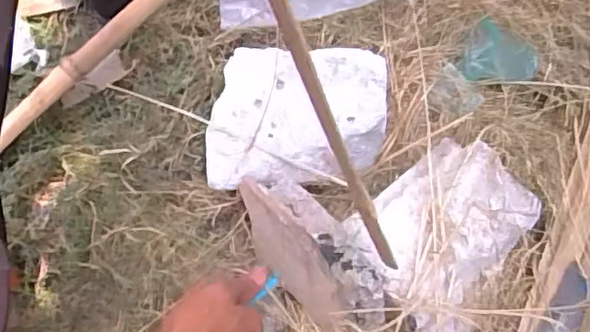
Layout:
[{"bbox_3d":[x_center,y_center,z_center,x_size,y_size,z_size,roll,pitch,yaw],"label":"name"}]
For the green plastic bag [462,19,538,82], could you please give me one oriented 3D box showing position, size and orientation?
[{"bbox_3d":[0.246,-0.128,0.714,0.084,0.014,0.067,23,96,15],"label":"green plastic bag"}]

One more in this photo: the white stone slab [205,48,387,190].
[{"bbox_3d":[0.002,-0.046,0.650,0.187,0.086,0.149,3,71,0],"label":"white stone slab"}]

